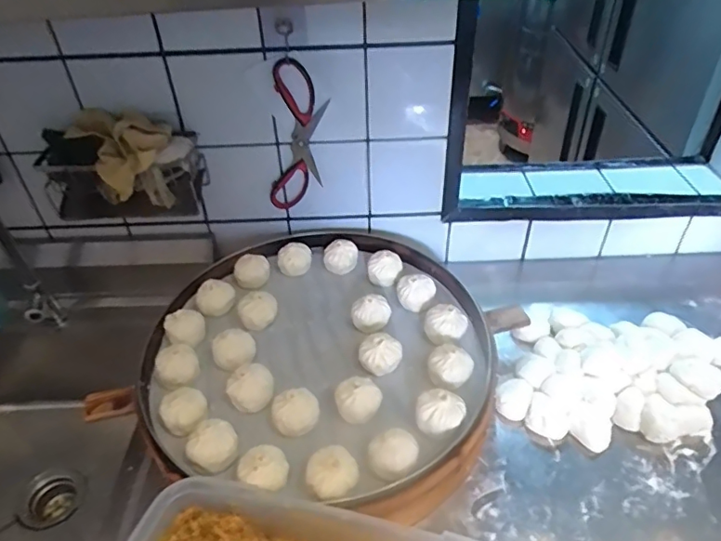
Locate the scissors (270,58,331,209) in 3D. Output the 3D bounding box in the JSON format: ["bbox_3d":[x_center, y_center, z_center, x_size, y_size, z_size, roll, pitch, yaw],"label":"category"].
[{"bbox_3d":[-0.103,-0.213,0.870,0.085,0.266,0.012,2,43,-8],"label":"scissors"}]

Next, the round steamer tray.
[{"bbox_3d":[-0.060,0.108,0.786,0.487,0.072,0.495,3,40,6],"label":"round steamer tray"}]

